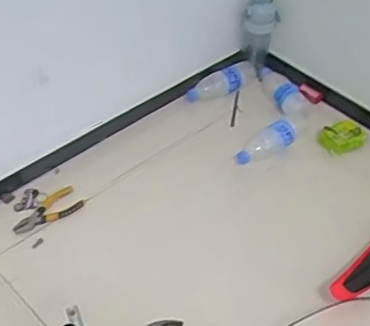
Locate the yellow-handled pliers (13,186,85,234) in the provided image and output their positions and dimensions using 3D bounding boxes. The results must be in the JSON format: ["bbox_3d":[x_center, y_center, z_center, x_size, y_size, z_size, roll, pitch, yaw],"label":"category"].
[{"bbox_3d":[-0.301,0.098,1.314,0.153,0.023,0.081,-20,50,-23],"label":"yellow-handled pliers"}]

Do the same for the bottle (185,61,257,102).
[{"bbox_3d":[0.097,-0.207,1.593,0.200,0.066,0.058,-19,49,-23],"label":"bottle"}]

